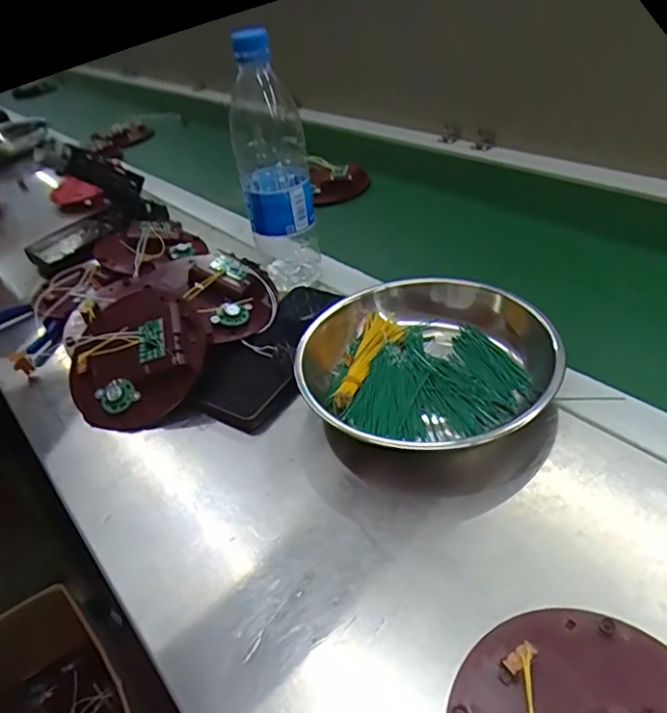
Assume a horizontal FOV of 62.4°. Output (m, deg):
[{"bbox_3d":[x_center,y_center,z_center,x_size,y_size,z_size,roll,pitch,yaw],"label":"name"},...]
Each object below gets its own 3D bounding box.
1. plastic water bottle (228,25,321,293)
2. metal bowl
[{"bbox_3d":[-0.053,-0.162,0.497,0.063,0.223,0.056,-13,39,-4],"label":"plastic water bottle"},{"bbox_3d":[0.065,0.011,0.403,0.166,0.061,0.189,-27,42,-20],"label":"metal bowl"}]

